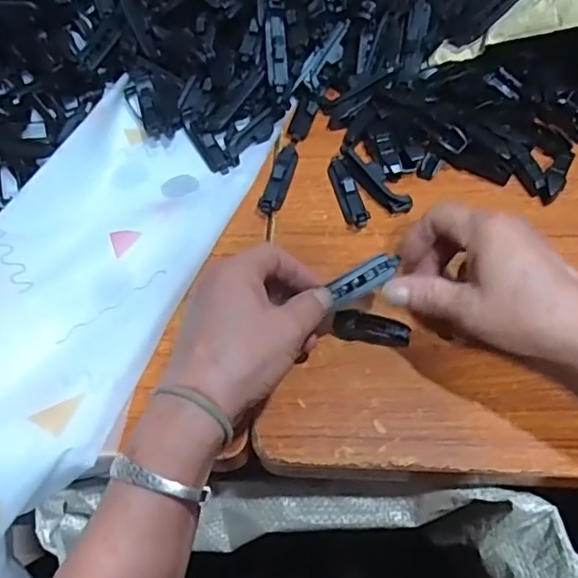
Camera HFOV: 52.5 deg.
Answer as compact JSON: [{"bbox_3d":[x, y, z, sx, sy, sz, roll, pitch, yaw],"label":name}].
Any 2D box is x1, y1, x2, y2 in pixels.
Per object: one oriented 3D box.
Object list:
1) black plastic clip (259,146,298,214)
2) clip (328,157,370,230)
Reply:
[{"bbox_3d":[-0.008,-0.091,0.482,0.017,0.014,0.069,14,61,12],"label":"black plastic clip"},{"bbox_3d":[0.047,-0.081,0.473,0.017,0.015,0.074,-16,59,-6],"label":"clip"}]

